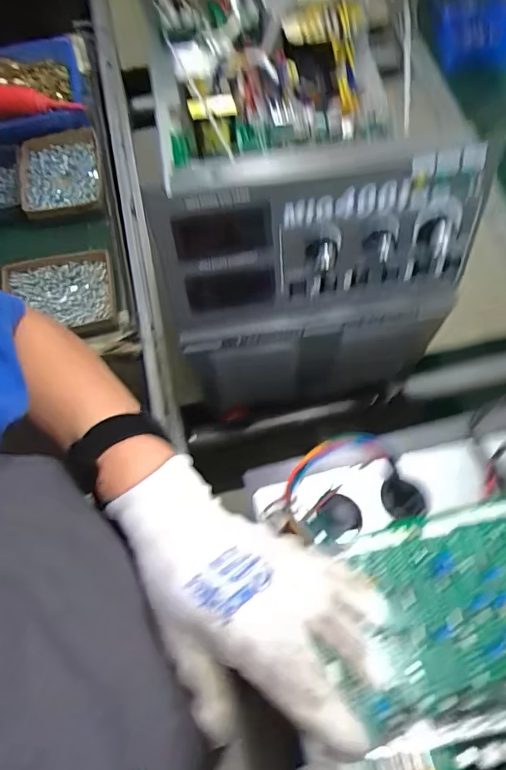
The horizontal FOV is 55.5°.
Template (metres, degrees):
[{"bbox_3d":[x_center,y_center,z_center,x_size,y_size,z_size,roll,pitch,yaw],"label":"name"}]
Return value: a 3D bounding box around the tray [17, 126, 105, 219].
[{"bbox_3d":[-0.360,-0.393,0.905,0.143,0.045,0.175,-11,69,-2],"label":"tray"}]

